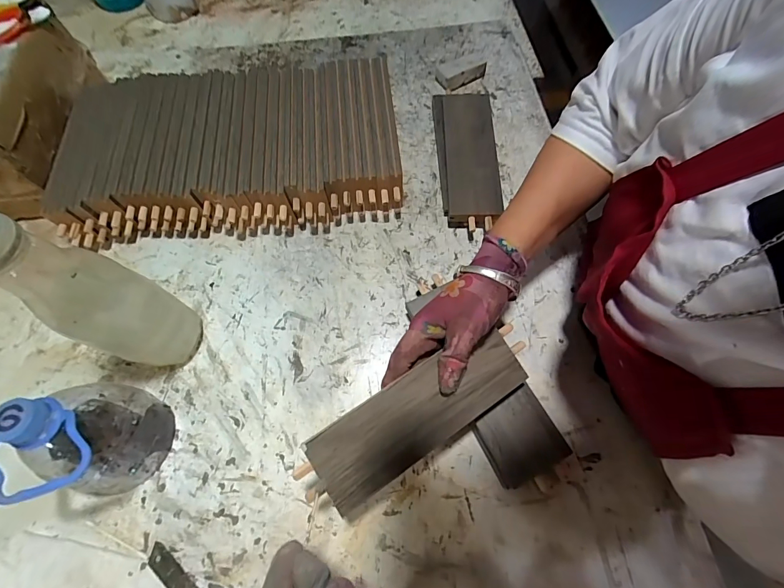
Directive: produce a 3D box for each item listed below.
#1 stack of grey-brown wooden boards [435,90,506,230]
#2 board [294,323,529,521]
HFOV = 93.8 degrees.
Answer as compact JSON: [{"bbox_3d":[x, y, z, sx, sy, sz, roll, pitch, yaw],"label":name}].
[{"bbox_3d":[0.100,-0.185,0.486,0.072,0.036,0.216,-3,67,-2],"label":"stack of grey-brown wooden boards"},{"bbox_3d":[0.028,0.103,0.320,0.218,0.014,0.069,-27,70,-15],"label":"board"}]

